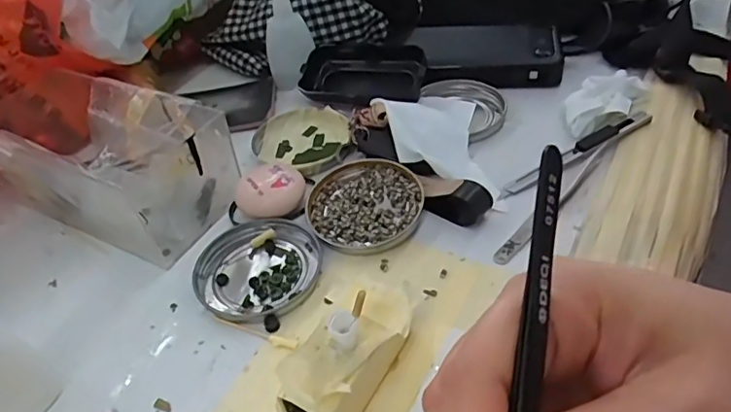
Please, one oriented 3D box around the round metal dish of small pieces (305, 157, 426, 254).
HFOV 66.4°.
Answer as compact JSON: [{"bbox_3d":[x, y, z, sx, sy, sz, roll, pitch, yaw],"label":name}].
[{"bbox_3d":[-0.002,-0.001,0.383,0.075,0.015,0.076,-4,43,4],"label":"round metal dish of small pieces"}]

